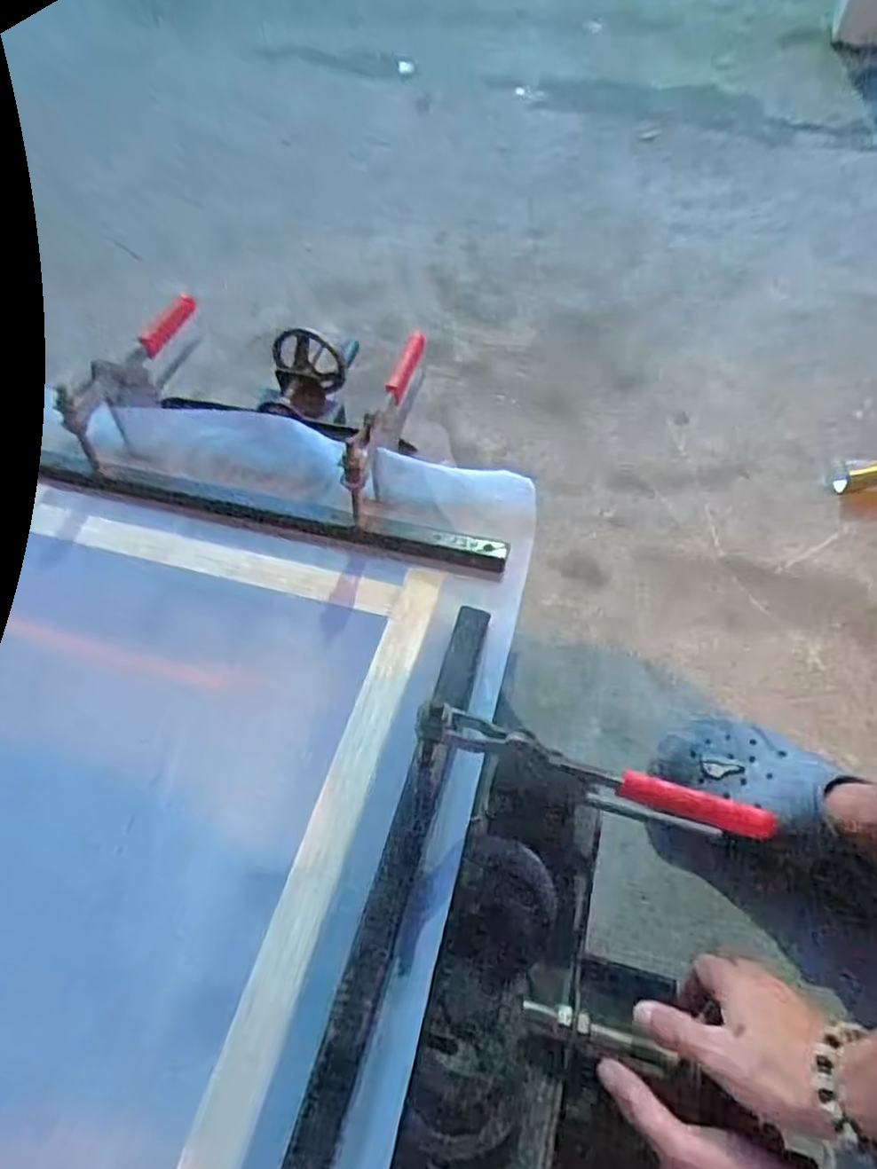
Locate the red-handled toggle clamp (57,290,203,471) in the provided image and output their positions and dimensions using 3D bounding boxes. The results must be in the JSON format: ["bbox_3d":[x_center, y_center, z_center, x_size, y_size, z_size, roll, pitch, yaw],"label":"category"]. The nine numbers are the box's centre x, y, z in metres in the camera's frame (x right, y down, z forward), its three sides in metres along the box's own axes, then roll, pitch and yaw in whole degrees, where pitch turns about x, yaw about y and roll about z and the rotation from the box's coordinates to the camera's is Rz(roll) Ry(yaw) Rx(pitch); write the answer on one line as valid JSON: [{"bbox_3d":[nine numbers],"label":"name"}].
[{"bbox_3d":[-0.336,-0.237,0.771,0.044,0.094,0.236,14,58,11],"label":"red-handled toggle clamp"}]

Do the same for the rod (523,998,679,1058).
[{"bbox_3d":[0.104,0.293,0.461,0.095,0.008,0.011,15,57,8],"label":"rod"}]

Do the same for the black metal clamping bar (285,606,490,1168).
[{"bbox_3d":[-0.048,0.259,0.480,0.028,0.030,0.578,13,57,10],"label":"black metal clamping bar"}]

